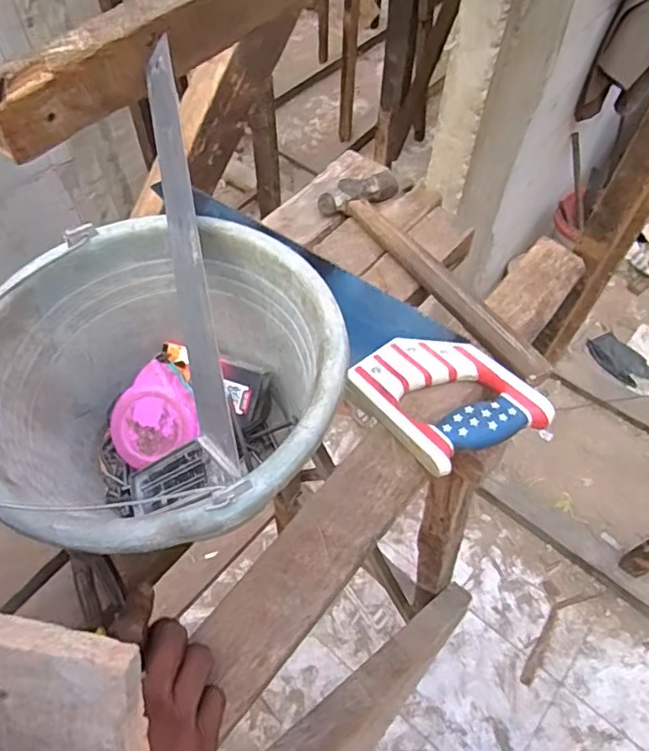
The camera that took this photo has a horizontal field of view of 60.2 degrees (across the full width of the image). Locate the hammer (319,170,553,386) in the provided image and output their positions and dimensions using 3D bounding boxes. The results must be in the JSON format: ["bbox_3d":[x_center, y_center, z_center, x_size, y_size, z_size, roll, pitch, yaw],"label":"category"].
[{"bbox_3d":[0.121,-0.113,0.583,0.089,0.026,0.313,-30,62,-18],"label":"hammer"}]

